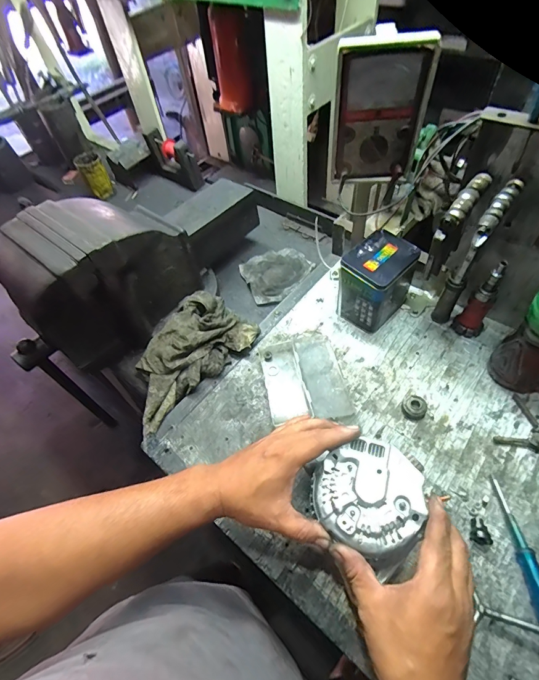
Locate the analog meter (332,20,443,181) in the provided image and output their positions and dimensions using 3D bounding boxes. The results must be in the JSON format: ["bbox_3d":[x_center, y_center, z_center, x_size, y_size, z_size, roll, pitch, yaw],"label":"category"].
[{"bbox_3d":[0.149,-0.319,0.496,0.126,0.173,0.052,-2,54,4],"label":"analog meter"}]

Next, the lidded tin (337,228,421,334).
[{"bbox_3d":[0.202,-0.108,0.667,0.094,0.140,0.137,34,64,26],"label":"lidded tin"}]

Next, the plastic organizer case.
[{"bbox_3d":[0.061,0.063,0.633,0.137,0.015,0.181,-10,54,-2],"label":"plastic organizer case"}]

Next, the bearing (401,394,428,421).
[{"bbox_3d":[0.236,0.110,0.572,0.037,0.020,0.035,-3,54,4],"label":"bearing"}]

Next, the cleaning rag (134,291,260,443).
[{"bbox_3d":[-0.161,0.022,0.656,0.155,0.065,0.279,34,64,26],"label":"cleaning rag"}]

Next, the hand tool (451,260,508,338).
[{"bbox_3d":[0.365,-0.065,0.603,0.052,0.153,0.041,29,62,23],"label":"hand tool"}]

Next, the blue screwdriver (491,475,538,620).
[{"bbox_3d":[0.324,0.276,0.443,0.024,0.025,0.194,-6,54,2],"label":"blue screwdriver"}]

